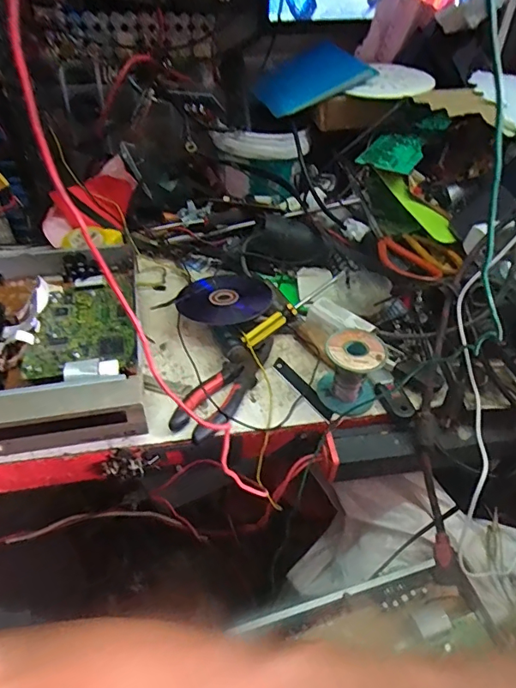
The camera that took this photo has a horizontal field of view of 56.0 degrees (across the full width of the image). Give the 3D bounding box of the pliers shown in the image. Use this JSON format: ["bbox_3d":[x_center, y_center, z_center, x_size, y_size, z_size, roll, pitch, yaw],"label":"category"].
[{"bbox_3d":[-0.029,0.041,0.512,0.048,0.025,0.152,26,48,24],"label":"pliers"}]

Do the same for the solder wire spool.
[{"bbox_3d":[0.096,0.029,0.500,0.058,0.070,0.058,1,43,-1],"label":"solder wire spool"}]

